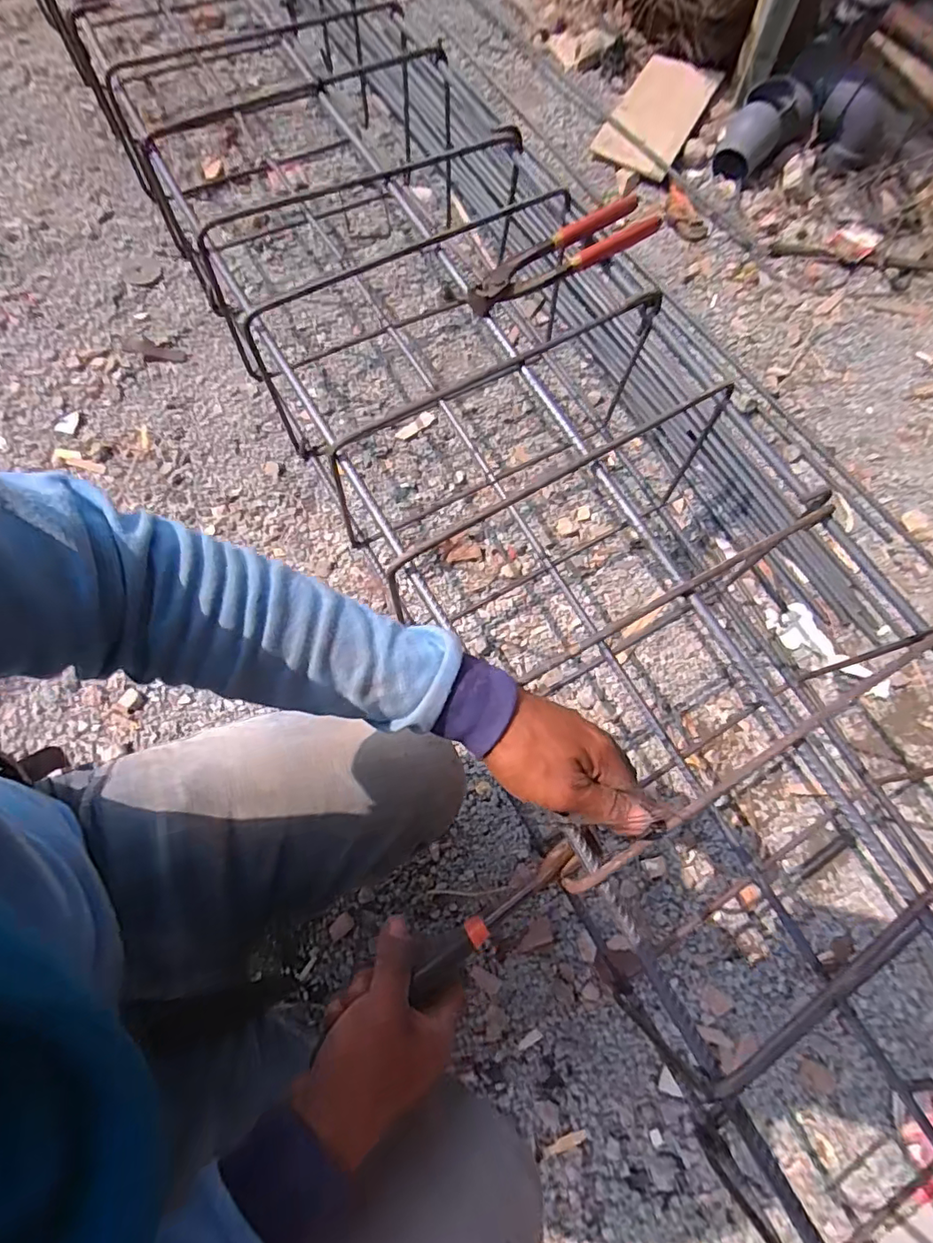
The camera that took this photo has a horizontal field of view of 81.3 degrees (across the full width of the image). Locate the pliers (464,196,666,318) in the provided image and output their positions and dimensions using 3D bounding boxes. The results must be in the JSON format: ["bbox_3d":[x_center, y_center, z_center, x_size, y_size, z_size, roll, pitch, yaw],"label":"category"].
[{"bbox_3d":[0.092,-0.354,0.518,0.222,0.024,0.046,-33,76,-13],"label":"pliers"}]

